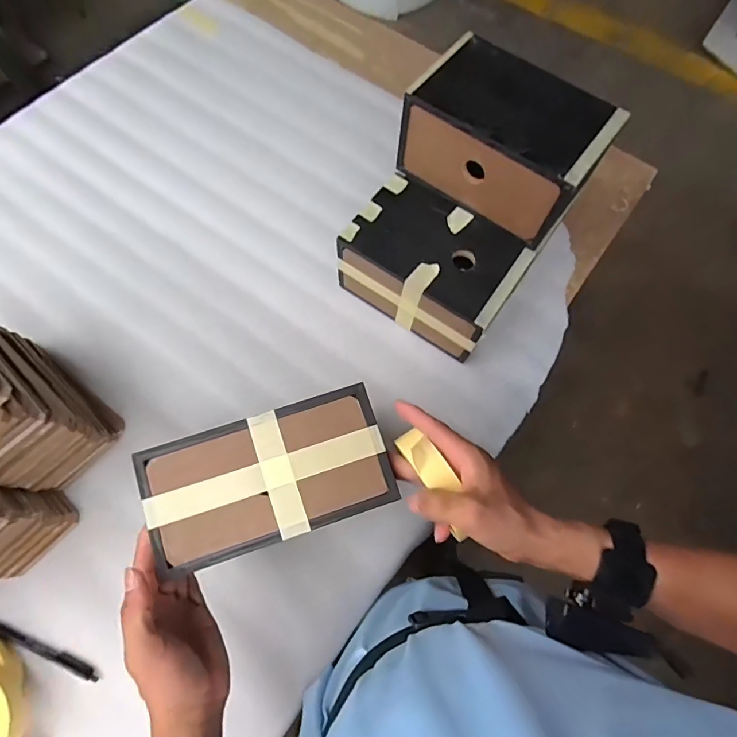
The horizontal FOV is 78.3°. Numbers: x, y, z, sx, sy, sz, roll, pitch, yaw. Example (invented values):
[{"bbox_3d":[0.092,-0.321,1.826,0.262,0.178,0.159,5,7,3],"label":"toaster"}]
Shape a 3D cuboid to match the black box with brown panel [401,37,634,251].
[{"bbox_3d":[0.163,-0.275,0.540,0.213,0.115,0.136,38,72,12],"label":"black box with brown panel"}]

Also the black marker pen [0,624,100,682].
[{"bbox_3d":[-0.344,0.299,0.481,0.125,0.008,0.012,28,72,-1],"label":"black marker pen"}]

